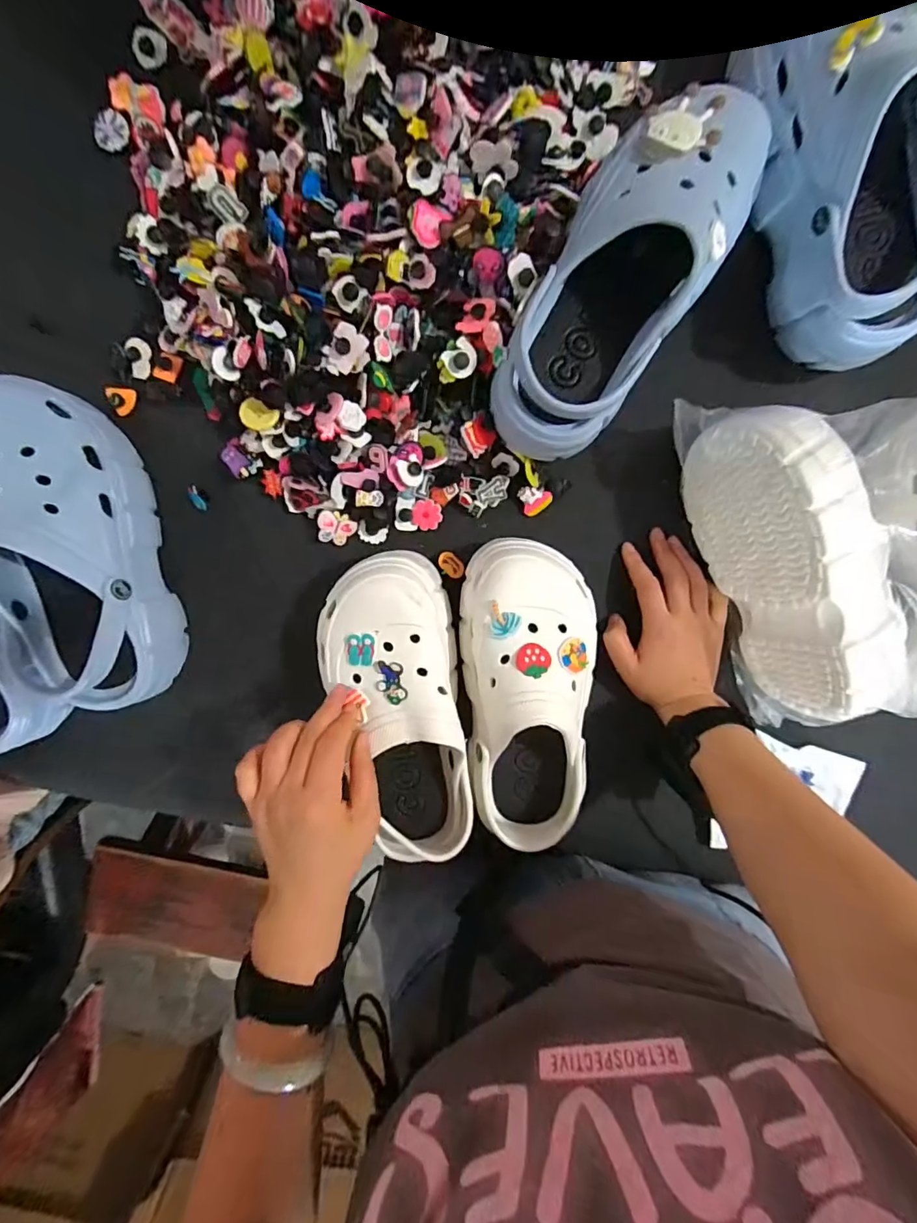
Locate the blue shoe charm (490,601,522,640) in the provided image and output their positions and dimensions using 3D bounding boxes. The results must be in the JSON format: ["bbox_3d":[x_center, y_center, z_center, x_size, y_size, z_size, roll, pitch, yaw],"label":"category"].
[{"bbox_3d":[0.035,0.007,0.373,0.023,0.013,0.027,6,99,-2],"label":"blue shoe charm"}]

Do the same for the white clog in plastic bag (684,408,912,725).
[{"bbox_3d":[0.275,-0.039,0.394,0.109,0.105,0.254,-25,99,2],"label":"white clog in plastic bag"}]

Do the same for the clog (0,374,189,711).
[{"bbox_3d":[-0.303,-0.047,0.392,0.106,0.099,0.255,-11,99,0],"label":"clog"}]

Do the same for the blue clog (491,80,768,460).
[{"bbox_3d":[0.117,-0.237,0.358,0.108,0.093,0.255,34,96,-6],"label":"blue clog"}]

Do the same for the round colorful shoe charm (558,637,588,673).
[{"bbox_3d":[0.087,0.033,0.373,0.027,0.004,0.025,6,75,-25],"label":"round colorful shoe charm"}]

